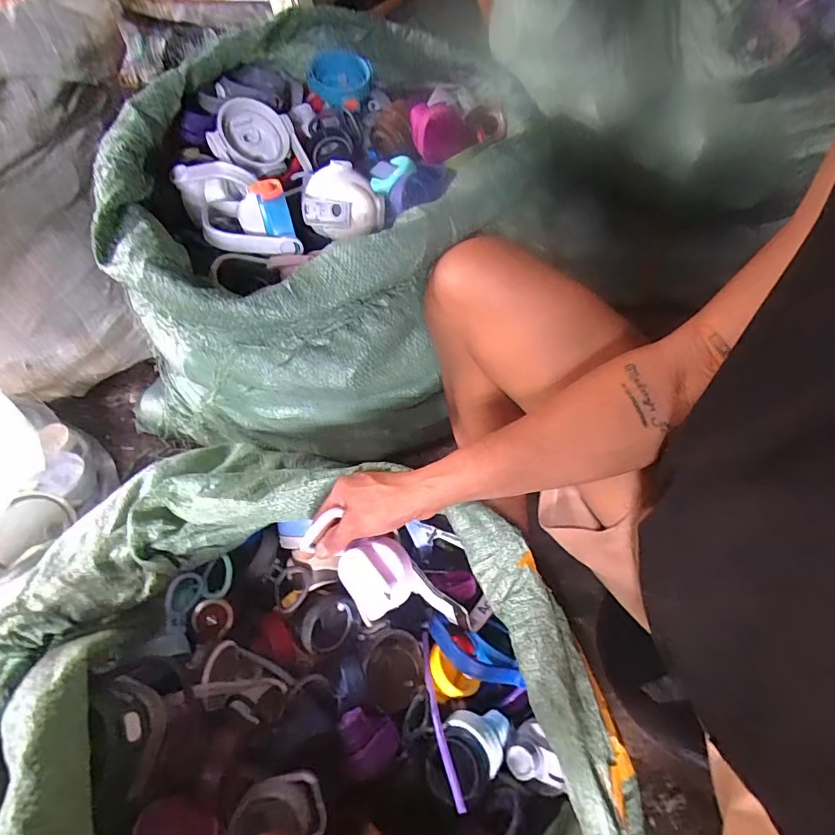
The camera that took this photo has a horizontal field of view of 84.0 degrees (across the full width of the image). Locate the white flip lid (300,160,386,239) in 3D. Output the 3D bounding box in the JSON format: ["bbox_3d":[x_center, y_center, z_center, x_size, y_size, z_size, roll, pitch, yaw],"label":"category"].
[{"bbox_3d":[-0.090,-0.256,0.572,0.088,0.106,0.051,-33,20,23],"label":"white flip lid"}]

